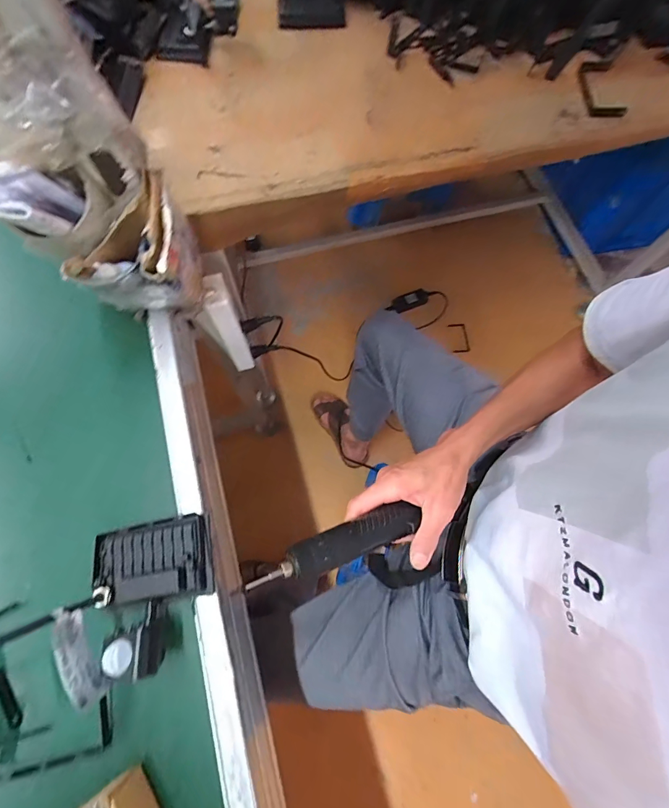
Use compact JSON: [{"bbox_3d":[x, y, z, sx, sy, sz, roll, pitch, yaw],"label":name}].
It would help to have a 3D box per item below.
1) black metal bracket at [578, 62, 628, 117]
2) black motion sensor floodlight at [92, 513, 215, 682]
[{"bbox_3d":[0.430,-0.511,0.624,0.057,0.010,0.146,4,71,0],"label":"black metal bracket"},{"bbox_3d":[-0.166,0.167,0.349,0.099,0.058,0.119,-13,72,-6],"label":"black motion sensor floodlight"}]

